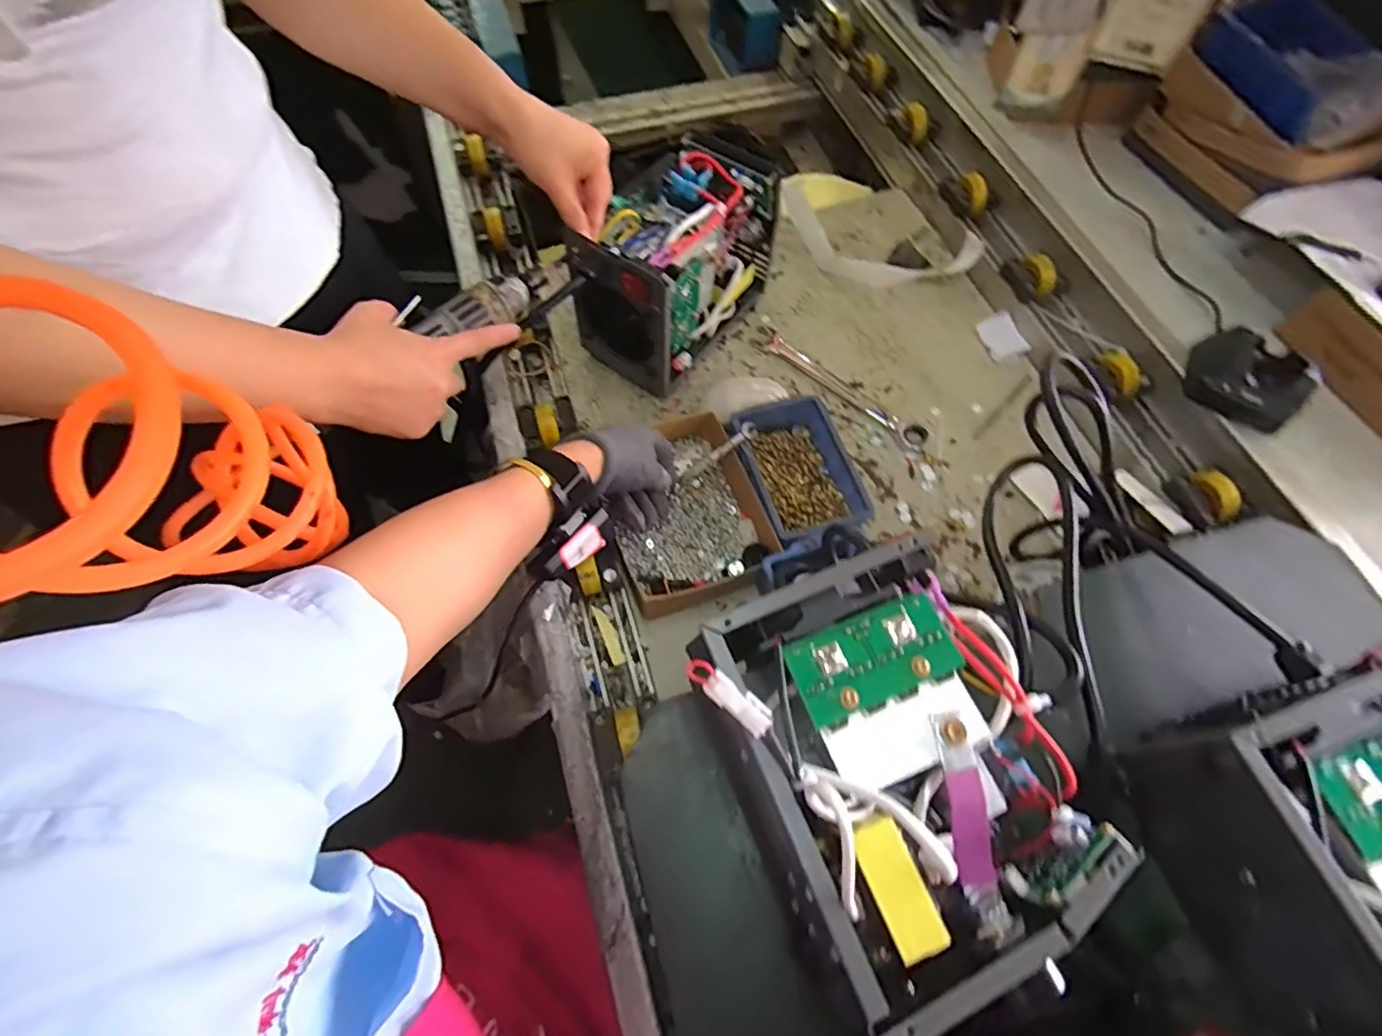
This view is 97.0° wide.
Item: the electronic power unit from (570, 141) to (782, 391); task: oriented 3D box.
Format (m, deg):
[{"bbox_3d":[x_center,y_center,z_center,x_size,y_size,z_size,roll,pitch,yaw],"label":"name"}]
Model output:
[{"bbox_3d":[-0.014,-0.257,0.638,0.106,0.158,0.213,32,67,15],"label":"electronic power unit"}]

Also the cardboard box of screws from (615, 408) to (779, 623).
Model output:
[{"bbox_3d":[-0.007,-0.007,0.571,0.130,0.032,0.178,-18,65,-9],"label":"cardboard box of screws"}]

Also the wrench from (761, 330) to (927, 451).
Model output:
[{"bbox_3d":[0.168,-0.139,0.667,0.203,0.006,0.030,41,70,18],"label":"wrench"}]

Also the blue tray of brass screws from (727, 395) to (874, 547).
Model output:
[{"bbox_3d":[0.106,-0.041,0.597,0.105,0.053,0.150,-15,64,-8],"label":"blue tray of brass screws"}]

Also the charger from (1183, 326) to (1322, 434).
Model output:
[{"bbox_3d":[0.495,-0.124,0.542,0.091,0.045,0.060,38,69,17],"label":"charger"}]

